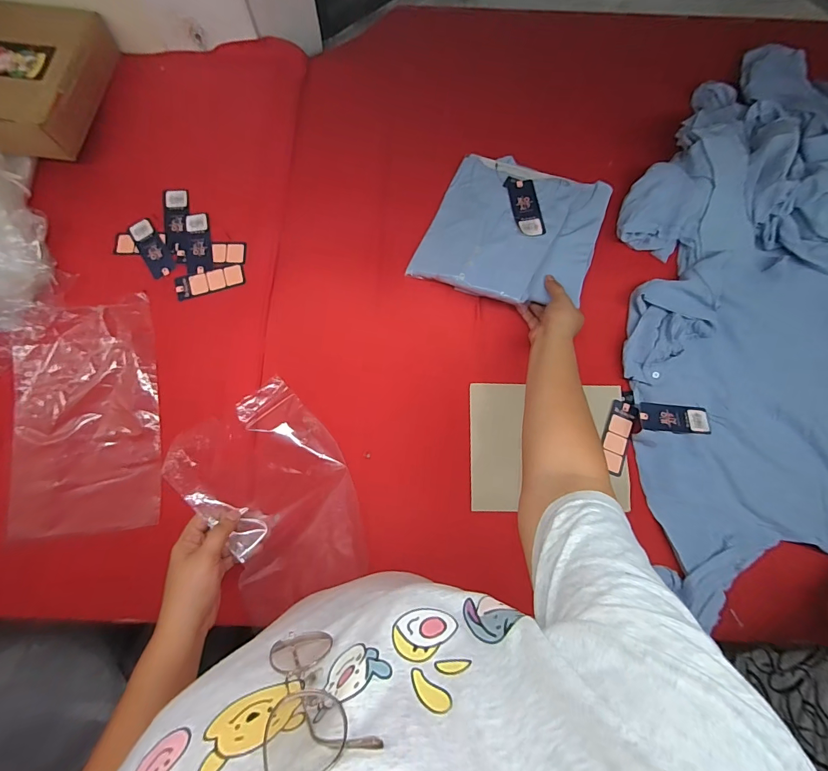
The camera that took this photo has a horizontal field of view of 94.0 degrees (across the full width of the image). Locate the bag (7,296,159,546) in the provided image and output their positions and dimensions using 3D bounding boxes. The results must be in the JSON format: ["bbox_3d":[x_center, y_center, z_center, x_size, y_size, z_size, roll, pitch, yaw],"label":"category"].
[{"bbox_3d":[-0.533,0.047,0.623,0.226,0.014,0.363,-7,78,-2],"label":"bag"}]

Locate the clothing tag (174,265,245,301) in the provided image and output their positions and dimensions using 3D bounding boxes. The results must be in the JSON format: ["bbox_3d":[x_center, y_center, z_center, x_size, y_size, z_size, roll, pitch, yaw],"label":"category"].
[{"bbox_3d":[-0.360,-0.184,0.681,0.117,0.004,0.040,-16,79,-3],"label":"clothing tag"}]

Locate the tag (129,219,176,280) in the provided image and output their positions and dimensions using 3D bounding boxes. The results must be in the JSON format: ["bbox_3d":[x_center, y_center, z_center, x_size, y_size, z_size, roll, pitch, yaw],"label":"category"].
[{"bbox_3d":[-0.468,-0.244,0.692,0.044,0.004,0.116,-34,80,-7],"label":"tag"}]

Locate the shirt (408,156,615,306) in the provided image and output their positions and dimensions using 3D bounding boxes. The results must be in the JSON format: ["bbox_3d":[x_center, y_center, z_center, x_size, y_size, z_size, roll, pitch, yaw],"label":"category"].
[{"bbox_3d":[0.173,-0.268,0.670,0.280,0.042,0.275,20,74,9],"label":"shirt"}]

